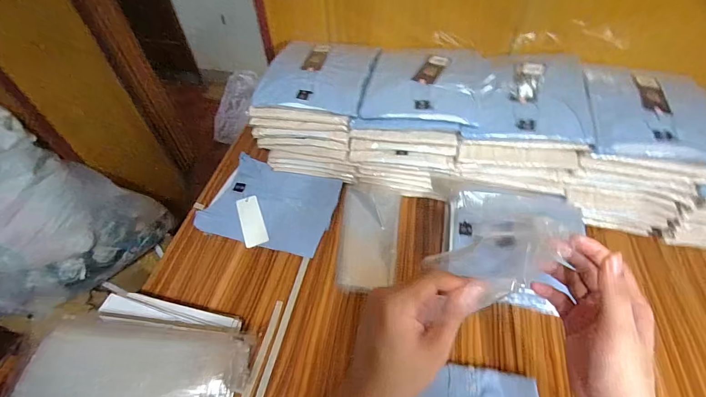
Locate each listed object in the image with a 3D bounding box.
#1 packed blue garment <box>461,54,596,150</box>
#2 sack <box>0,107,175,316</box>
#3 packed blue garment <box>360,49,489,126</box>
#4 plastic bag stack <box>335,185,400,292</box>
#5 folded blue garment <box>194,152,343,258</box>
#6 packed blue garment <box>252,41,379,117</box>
[{"bbox_3d":[0.329,-0.196,0.654,0.205,0.050,0.213,9,53,8],"label":"packed blue garment"},{"bbox_3d":[-1.020,-0.010,1.058,0.375,0.704,0.540,29,58,22],"label":"sack"},{"bbox_3d":[0.144,-0.238,0.687,0.212,0.032,0.235,11,53,9],"label":"packed blue garment"},{"bbox_3d":[0.034,0.075,0.718,0.118,0.026,0.230,4,52,5],"label":"plastic bag stack"},{"bbox_3d":[-0.175,0.012,0.761,0.259,0.018,0.207,18,57,7],"label":"folded blue garment"},{"bbox_3d":[-0.072,-0.262,0.717,0.212,0.033,0.207,9,53,8],"label":"packed blue garment"}]

